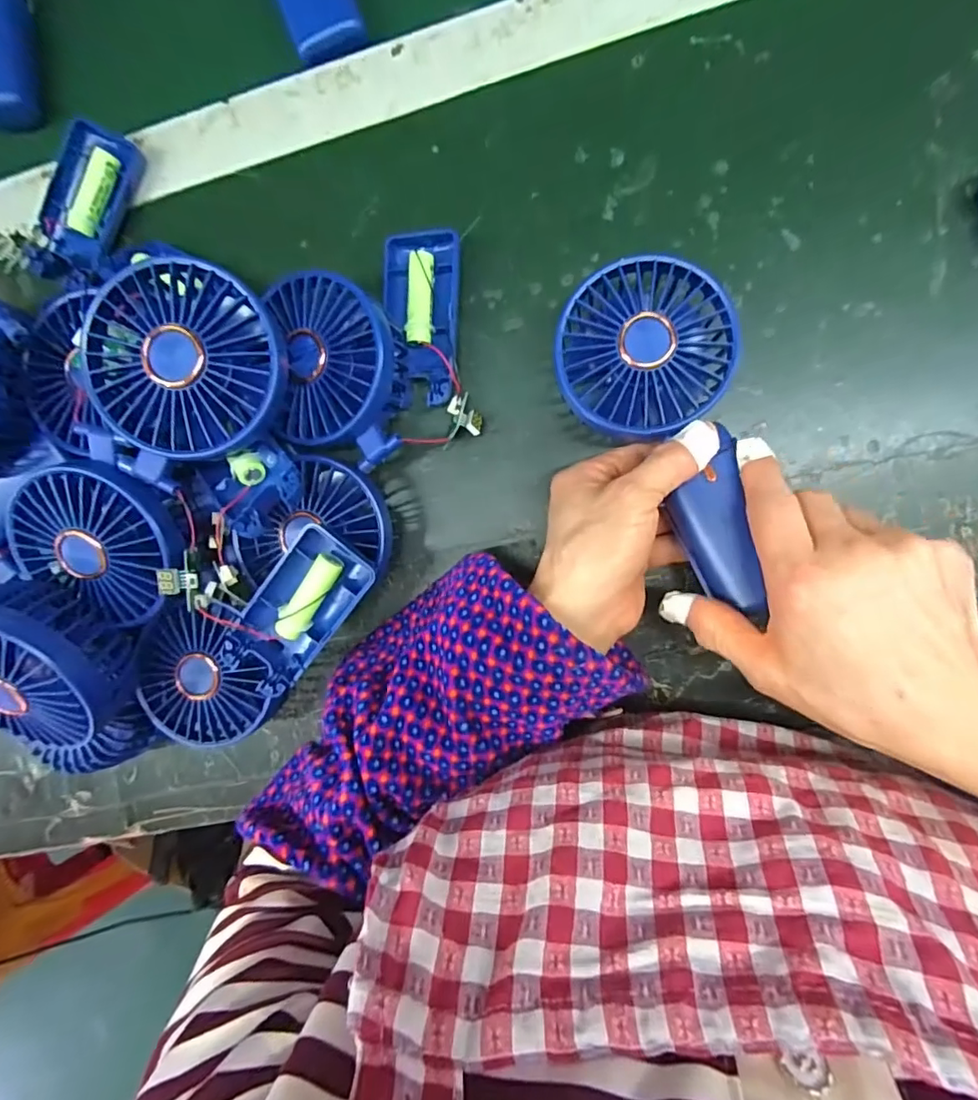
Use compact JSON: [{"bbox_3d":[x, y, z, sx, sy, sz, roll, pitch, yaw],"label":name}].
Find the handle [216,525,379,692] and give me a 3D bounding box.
[{"bbox_3d":[-0.103,0.033,0.290,0.043,0.018,0.093,39,98,3],"label":"handle"}]

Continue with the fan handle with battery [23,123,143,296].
[{"bbox_3d":[-0.251,-0.212,0.338,0.046,0.017,0.096,30,97,4],"label":"fan handle with battery"}]

